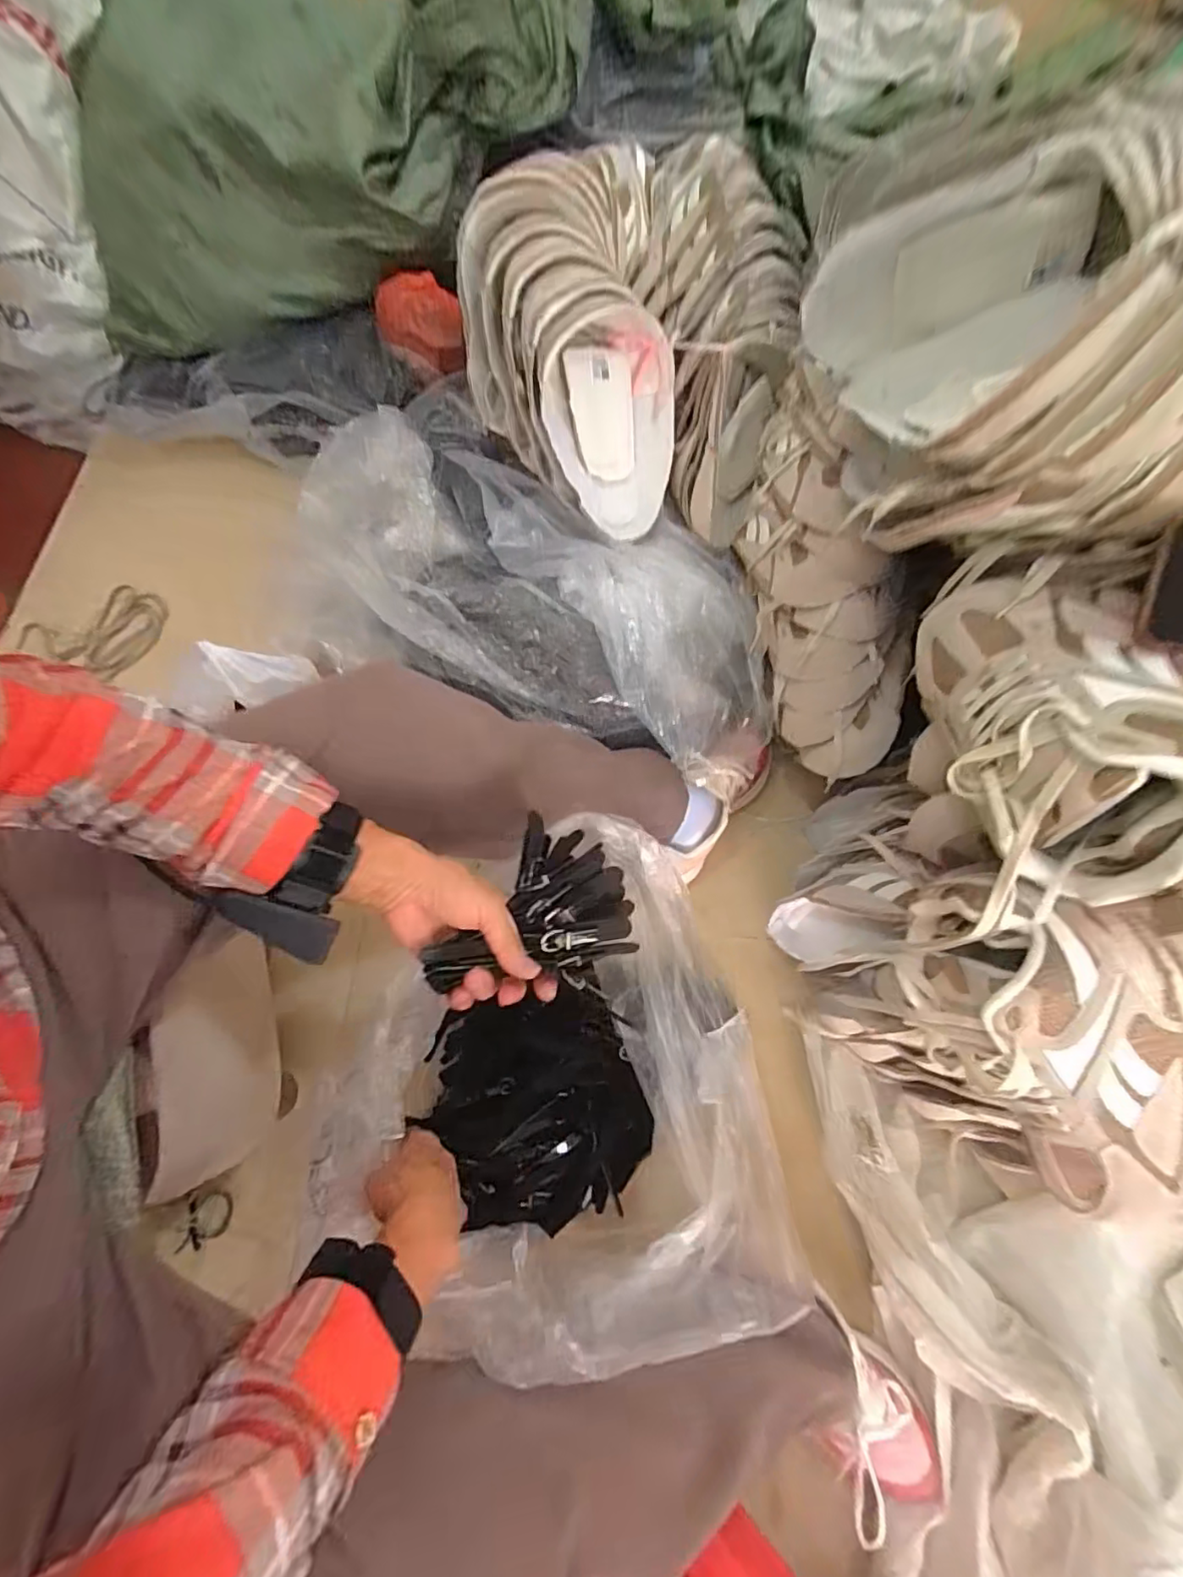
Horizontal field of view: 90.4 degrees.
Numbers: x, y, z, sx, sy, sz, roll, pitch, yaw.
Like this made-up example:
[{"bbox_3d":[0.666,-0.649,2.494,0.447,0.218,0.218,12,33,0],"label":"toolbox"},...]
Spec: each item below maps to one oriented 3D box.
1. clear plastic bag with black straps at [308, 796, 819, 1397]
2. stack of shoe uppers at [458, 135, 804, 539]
[{"bbox_3d":[-0.040,0.237,0.521,0.314,0.239,0.360,-15,72,-5],"label":"clear plastic bag with black straps"},{"bbox_3d":[0.053,-0.533,0.665,0.344,0.146,0.452,16,72,6],"label":"stack of shoe uppers"}]

